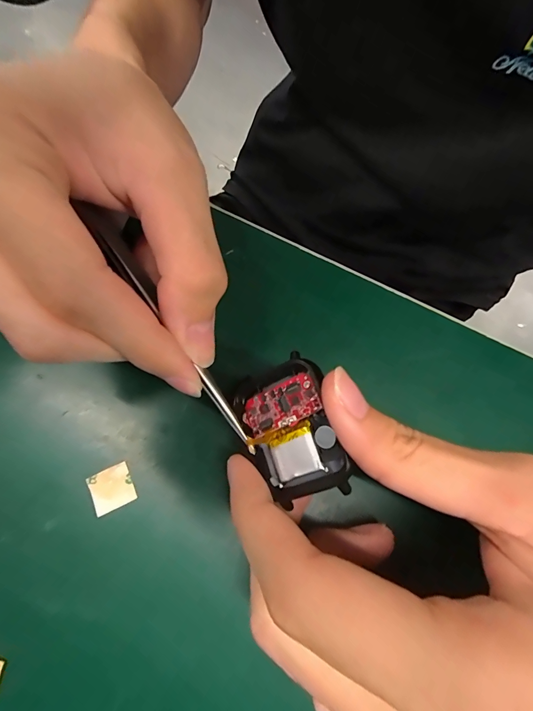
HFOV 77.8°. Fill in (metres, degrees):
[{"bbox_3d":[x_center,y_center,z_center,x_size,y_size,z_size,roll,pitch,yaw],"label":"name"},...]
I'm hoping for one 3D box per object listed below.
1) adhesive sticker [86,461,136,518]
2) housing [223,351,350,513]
[{"bbox_3d":[-0.060,0.051,0.126,0.015,0.004,0.015,-24,73,-11],"label":"adhesive sticker"},{"bbox_3d":[0.009,0.028,0.121,0.039,0.013,0.045,-32,66,25],"label":"housing"}]

